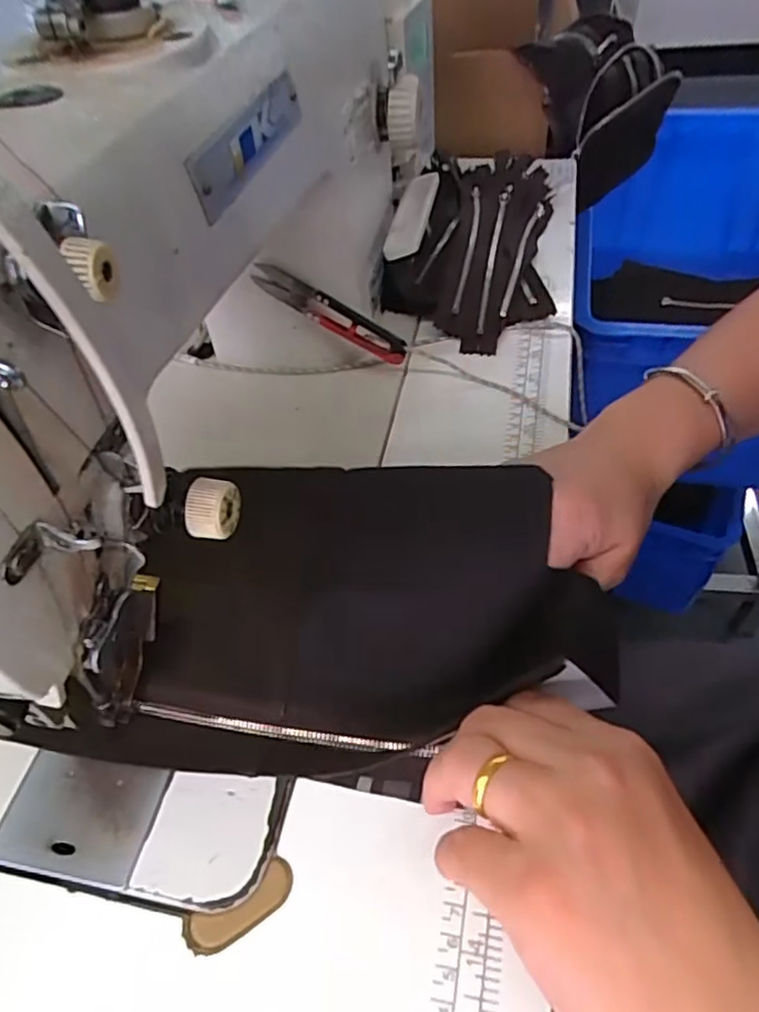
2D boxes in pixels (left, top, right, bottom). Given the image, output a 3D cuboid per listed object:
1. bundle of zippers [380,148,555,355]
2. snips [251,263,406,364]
[{"bbox_3d":[0.084,-0.215,0.540,0.129,0.044,0.240,11,51,15],"label":"bundle of zippers"},{"bbox_3d":[-0.030,-0.124,0.430,0.107,0.025,0.008,27,49,-12],"label":"snips"}]

